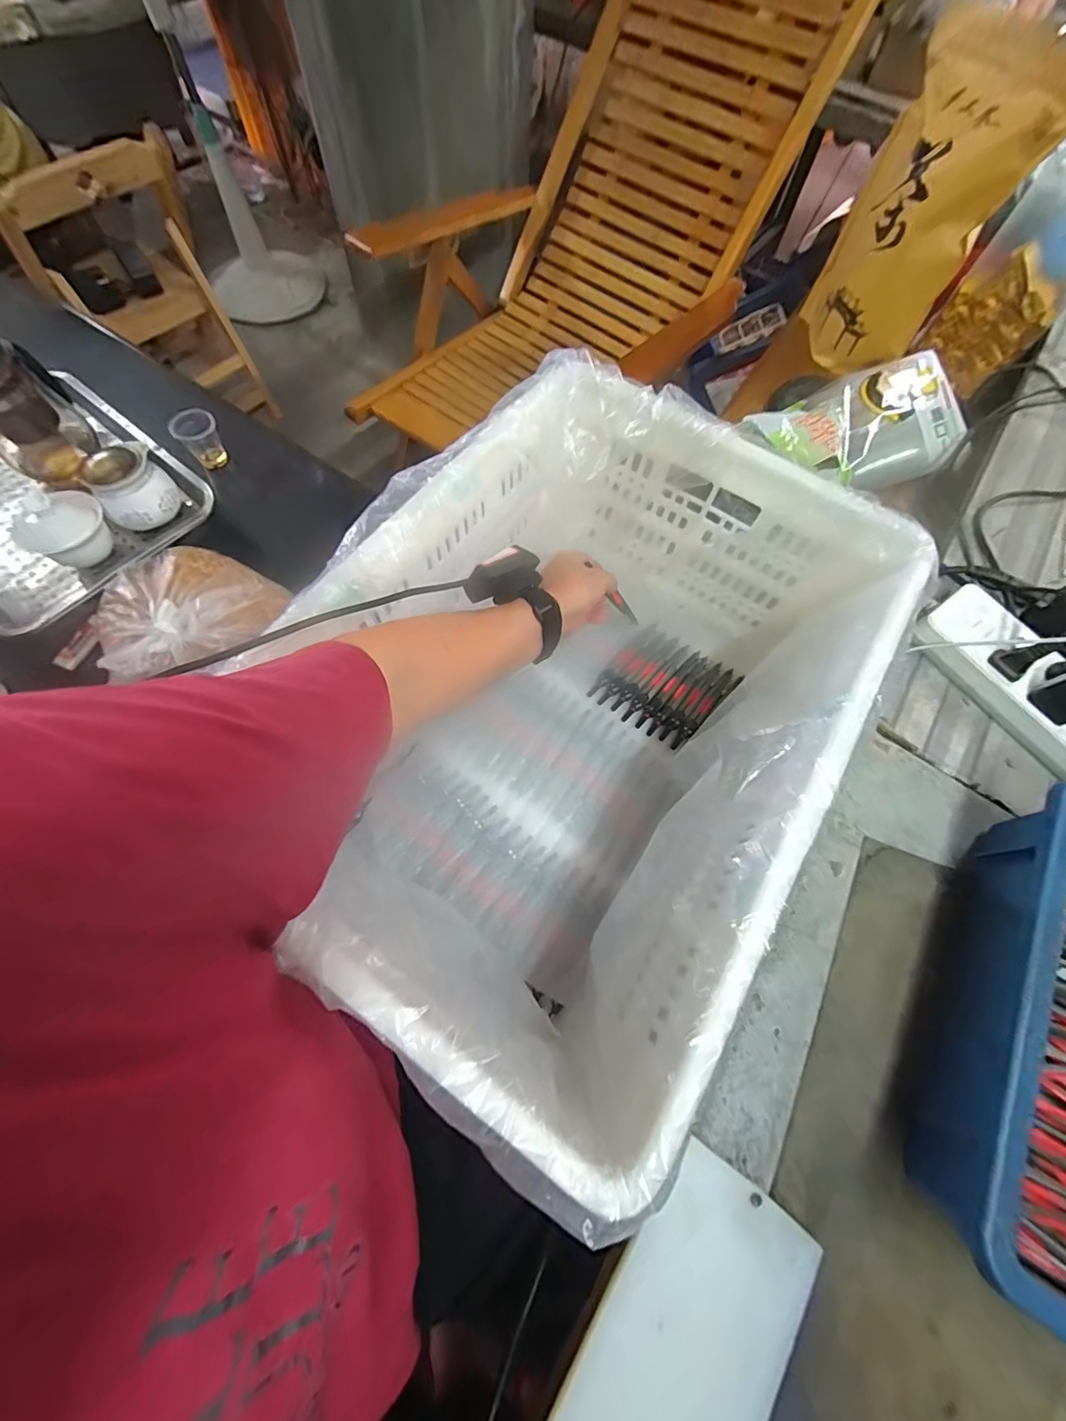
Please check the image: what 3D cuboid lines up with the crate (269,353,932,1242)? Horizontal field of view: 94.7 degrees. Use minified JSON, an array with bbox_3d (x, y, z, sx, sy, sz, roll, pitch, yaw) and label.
[{"bbox_3d":[0.025,0.007,0.435,0.357,0.250,0.502,34,70,11],"label":"crate"}]

